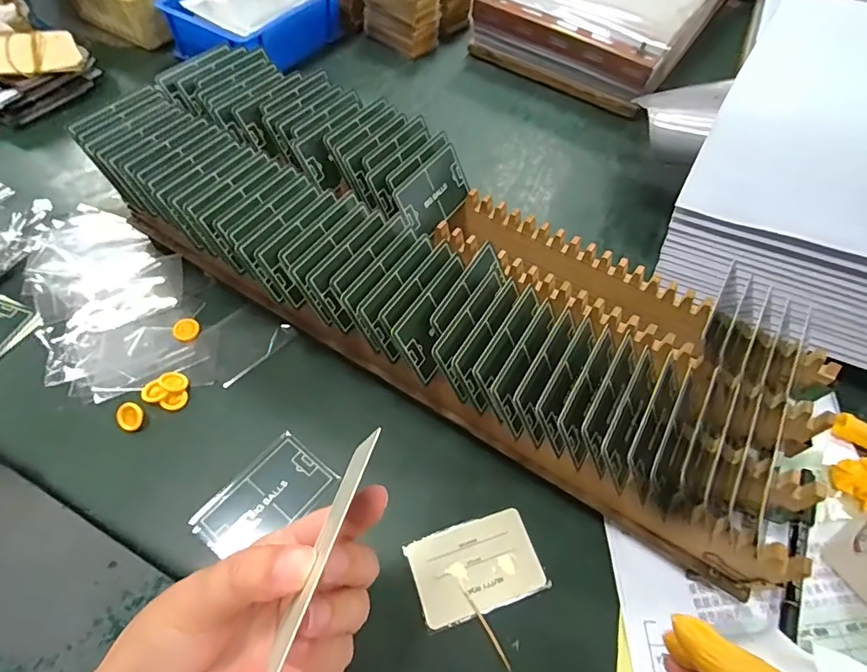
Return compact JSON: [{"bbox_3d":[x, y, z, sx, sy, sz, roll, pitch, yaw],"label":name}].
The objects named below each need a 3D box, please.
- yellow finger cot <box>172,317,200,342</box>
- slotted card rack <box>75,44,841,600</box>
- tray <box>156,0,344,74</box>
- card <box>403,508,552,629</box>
[{"bbox_3d":[-0.210,-0.006,0.417,0.020,0.004,0.021,2,57,-4],"label":"yellow finger cot"},{"bbox_3d":[0.006,-0.046,0.399,0.603,0.107,0.192,30,60,14],"label":"slotted card rack"},{"bbox_3d":[-0.228,-0.423,0.646,0.151,0.055,0.197,27,59,12],"label":"tray"},{"bbox_3d":[0.029,0.157,0.335,0.084,0.004,0.054,-15,58,-13],"label":"card"}]

